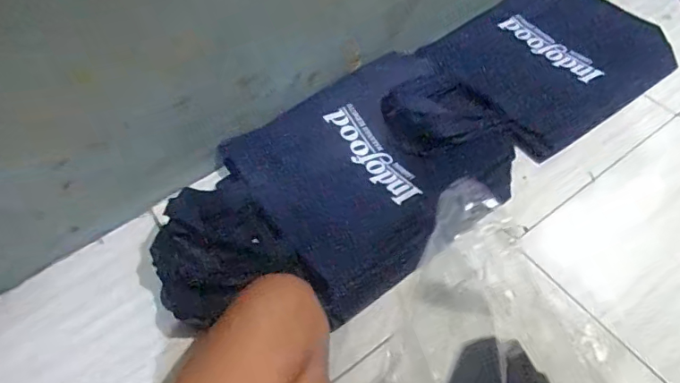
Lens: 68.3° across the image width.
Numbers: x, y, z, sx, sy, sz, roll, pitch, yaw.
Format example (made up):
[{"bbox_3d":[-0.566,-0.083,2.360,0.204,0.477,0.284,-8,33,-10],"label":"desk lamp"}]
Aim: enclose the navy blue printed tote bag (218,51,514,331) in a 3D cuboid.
[{"bbox_3d":[0.057,-0.043,0.779,0.386,0.065,0.331,-32,60,-17],"label":"navy blue printed tote bag"}]

